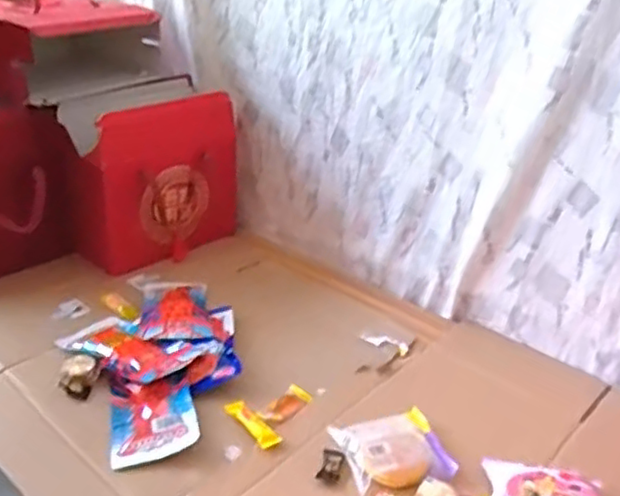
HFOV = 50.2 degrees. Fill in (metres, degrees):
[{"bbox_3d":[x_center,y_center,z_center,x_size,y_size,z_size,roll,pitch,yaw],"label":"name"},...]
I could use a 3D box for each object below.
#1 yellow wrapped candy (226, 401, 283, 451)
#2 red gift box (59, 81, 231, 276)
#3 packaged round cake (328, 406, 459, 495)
[{"bbox_3d":[-0.067,0.203,0.767,0.024,0.006,0.083,-17,33,-37],"label":"yellow wrapped candy"},{"bbox_3d":[-0.259,-0.128,1.108,0.267,0.260,0.122,-20,35,-41],"label":"red gift box"},{"bbox_3d":[0.091,0.224,0.731,0.111,0.028,0.095,-5,27,-18],"label":"packaged round cake"}]

